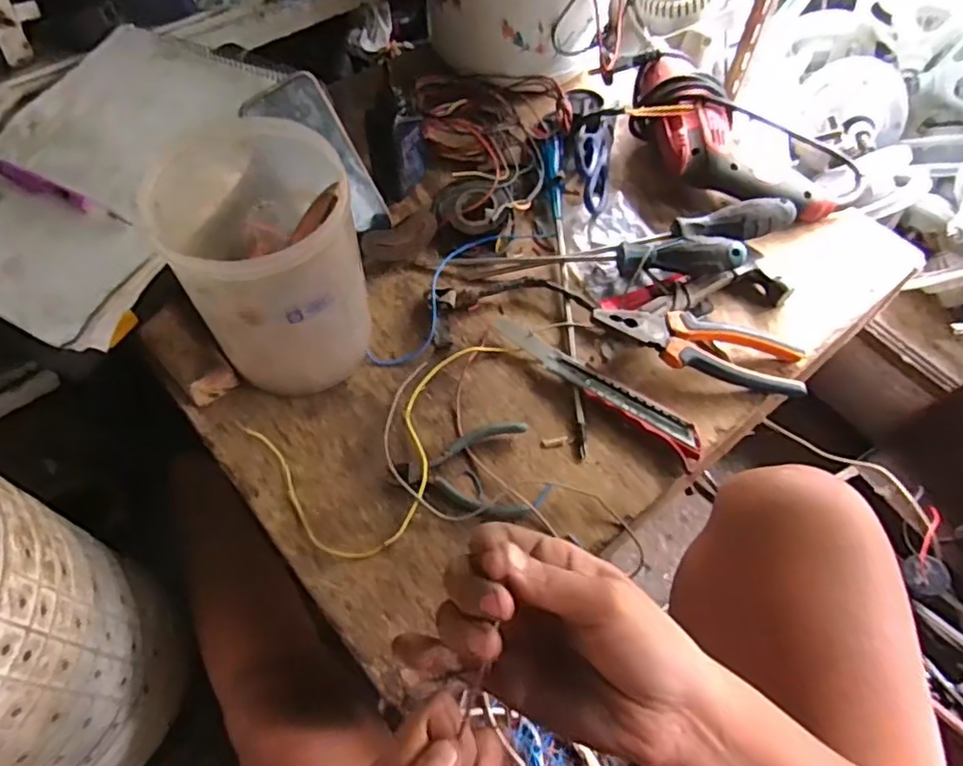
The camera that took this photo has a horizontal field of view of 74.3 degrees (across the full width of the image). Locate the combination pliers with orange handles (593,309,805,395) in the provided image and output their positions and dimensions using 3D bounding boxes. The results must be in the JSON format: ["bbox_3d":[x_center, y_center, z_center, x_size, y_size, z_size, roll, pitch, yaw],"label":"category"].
[{"bbox_3d":[0.189,-0.034,0.547,0.185,0.019,0.057,13,65,-5],"label":"combination pliers with orange handles"}]

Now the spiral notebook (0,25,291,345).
[{"bbox_3d":[-0.331,-0.191,0.546,0.231,0.013,0.298,25,67,15],"label":"spiral notebook"}]

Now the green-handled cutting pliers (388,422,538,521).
[{"bbox_3d":[-0.016,0.070,0.504,0.108,0.013,0.075,-1,59,-2],"label":"green-handled cutting pliers"}]

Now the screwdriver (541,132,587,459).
[{"bbox_3d":[0.081,-0.106,0.602,0.022,0.027,0.365,-1,59,-2],"label":"screwdriver"}]

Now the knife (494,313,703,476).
[{"bbox_3d":[0.097,-0.001,0.548,0.209,0.017,0.033,38,65,19],"label":"knife"}]

